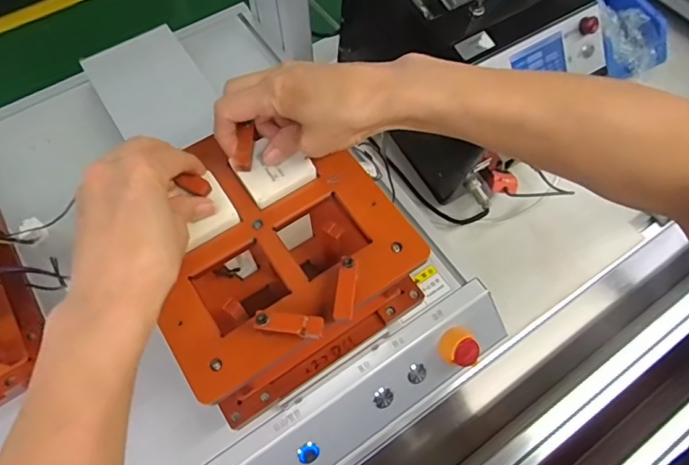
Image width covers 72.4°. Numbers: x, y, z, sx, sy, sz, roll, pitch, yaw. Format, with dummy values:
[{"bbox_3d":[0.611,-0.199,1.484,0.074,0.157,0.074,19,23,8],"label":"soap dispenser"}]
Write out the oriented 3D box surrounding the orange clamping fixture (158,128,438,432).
[{"bbox_3d":[-0.057,0.021,0.382,0.183,0.121,0.173,-32,69,-14],"label":"orange clamping fixture"}]

